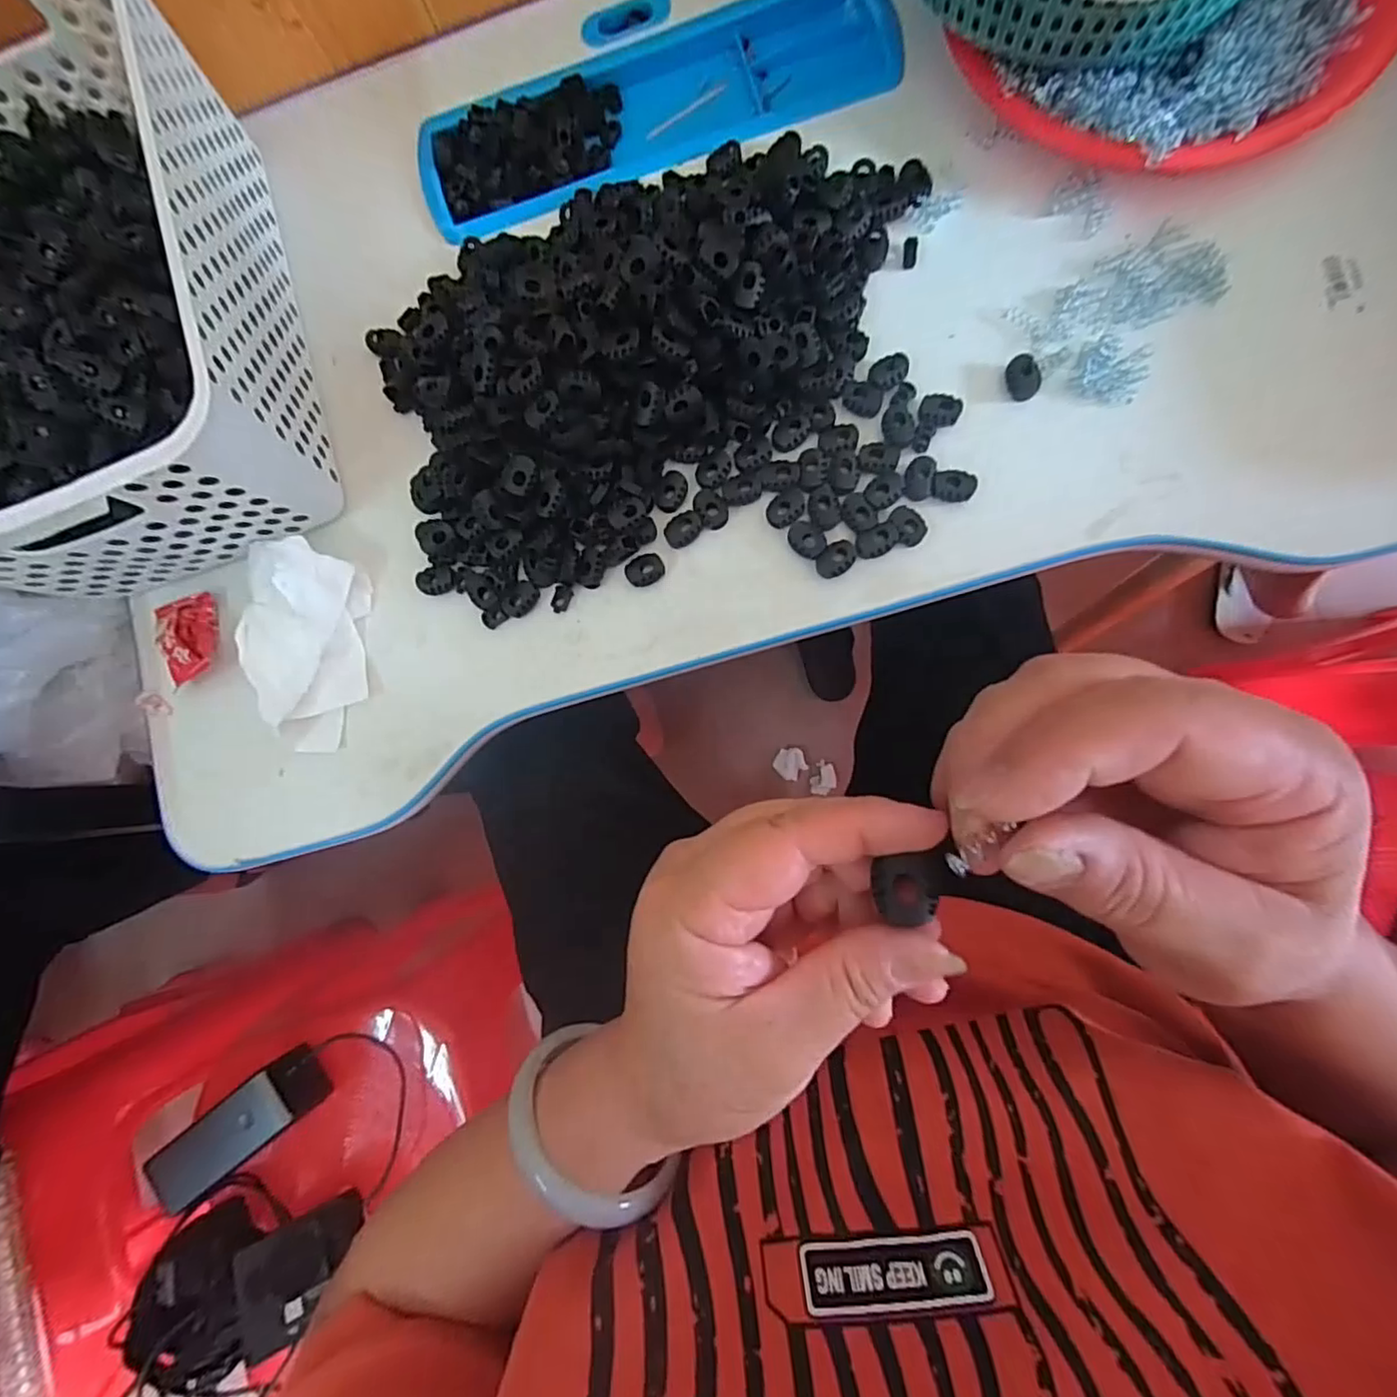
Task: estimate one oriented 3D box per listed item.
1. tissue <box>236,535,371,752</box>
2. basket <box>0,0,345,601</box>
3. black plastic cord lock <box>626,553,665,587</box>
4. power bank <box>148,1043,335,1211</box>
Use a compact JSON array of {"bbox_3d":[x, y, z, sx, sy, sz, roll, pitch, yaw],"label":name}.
[{"bbox_3d":[-0.226,-0.030,0.344,0.066,0.032,0.114,-2,85,6],"label":"tissue"},{"bbox_3d":[-0.336,-0.216,0.330,0.200,0.107,0.310,-18,83,5],"label":"basket"},{"bbox_3d":[-0.030,-0.072,0.343,0.021,0.005,0.016,-29,83,3],"label":"black plastic cord lock"},{"bbox_3d":[-0.359,0.337,0.485,0.144,0.041,0.048,-38,82,2],"label":"power bank"}]

